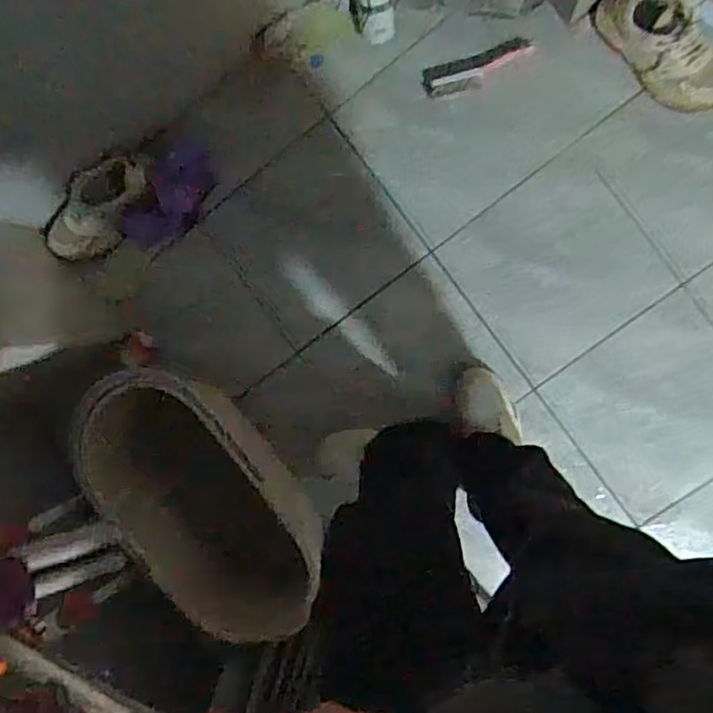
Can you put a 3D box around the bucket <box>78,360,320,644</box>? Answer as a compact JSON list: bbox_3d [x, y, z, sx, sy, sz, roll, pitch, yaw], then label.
[{"bbox_3d":[-0.245,0.234,1.112,0.235,0.186,0.477,-37,89,8],"label":"bucket"}]

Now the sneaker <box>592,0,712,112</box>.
[{"bbox_3d":[0.496,-0.479,1.036,0.271,0.105,0.114,32,97,-7],"label":"sneaker"}]

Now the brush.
[{"bbox_3d":[0.203,-0.478,1.119,0.180,0.021,0.053,-17,92,8],"label":"brush"}]

